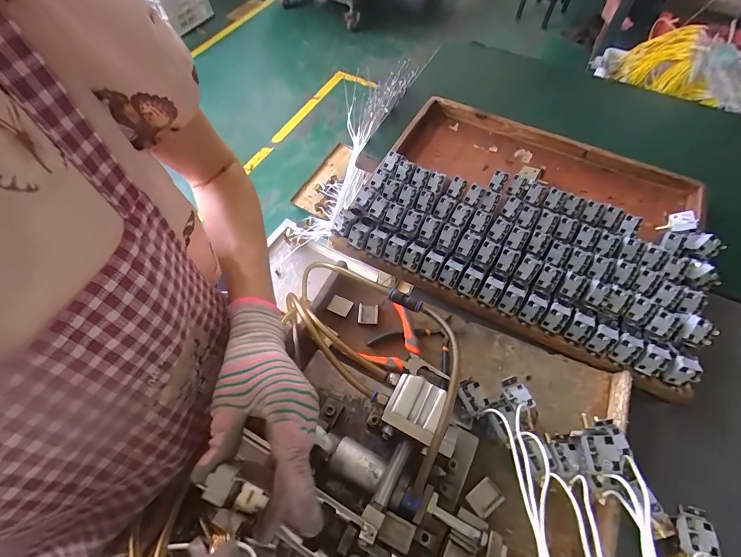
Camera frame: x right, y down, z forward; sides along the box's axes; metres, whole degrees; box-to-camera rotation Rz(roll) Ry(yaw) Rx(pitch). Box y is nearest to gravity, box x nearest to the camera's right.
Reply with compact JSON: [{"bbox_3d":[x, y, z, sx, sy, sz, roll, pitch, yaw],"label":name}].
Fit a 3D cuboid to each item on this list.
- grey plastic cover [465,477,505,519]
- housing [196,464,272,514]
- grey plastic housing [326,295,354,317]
[{"bbox_3d":[0.122,0.235,0.390,0.033,0.006,0.027,-35,66,-19],"label":"grey plastic cover"},{"bbox_3d":[-0.096,0.152,0.261,0.044,0.014,0.023,28,65,-9],"label":"housing"},{"bbox_3d":[-0.043,0.039,0.514,0.031,0.004,0.025,25,98,0],"label":"grey plastic housing"}]

